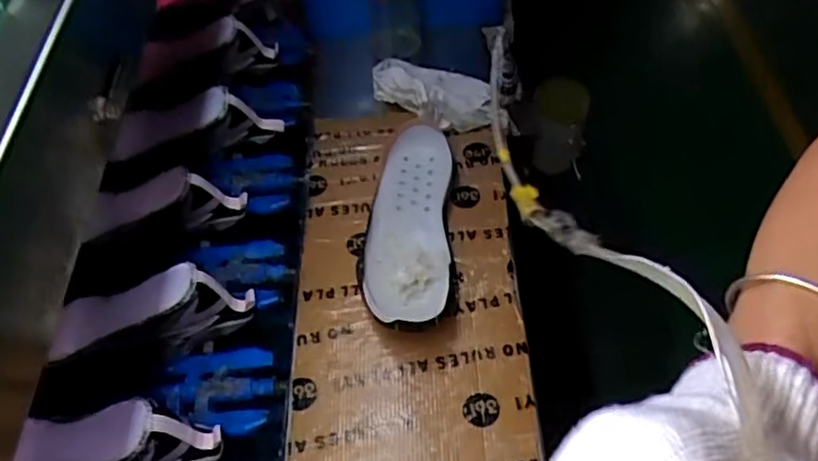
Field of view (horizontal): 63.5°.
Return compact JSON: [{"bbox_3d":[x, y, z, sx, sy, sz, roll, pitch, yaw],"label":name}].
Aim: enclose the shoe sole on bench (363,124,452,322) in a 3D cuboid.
[{"bbox_3d":[0.001,-0.004,0.694,0.087,0.056,0.244,1,55,3],"label":"shoe sole on bench"}]

